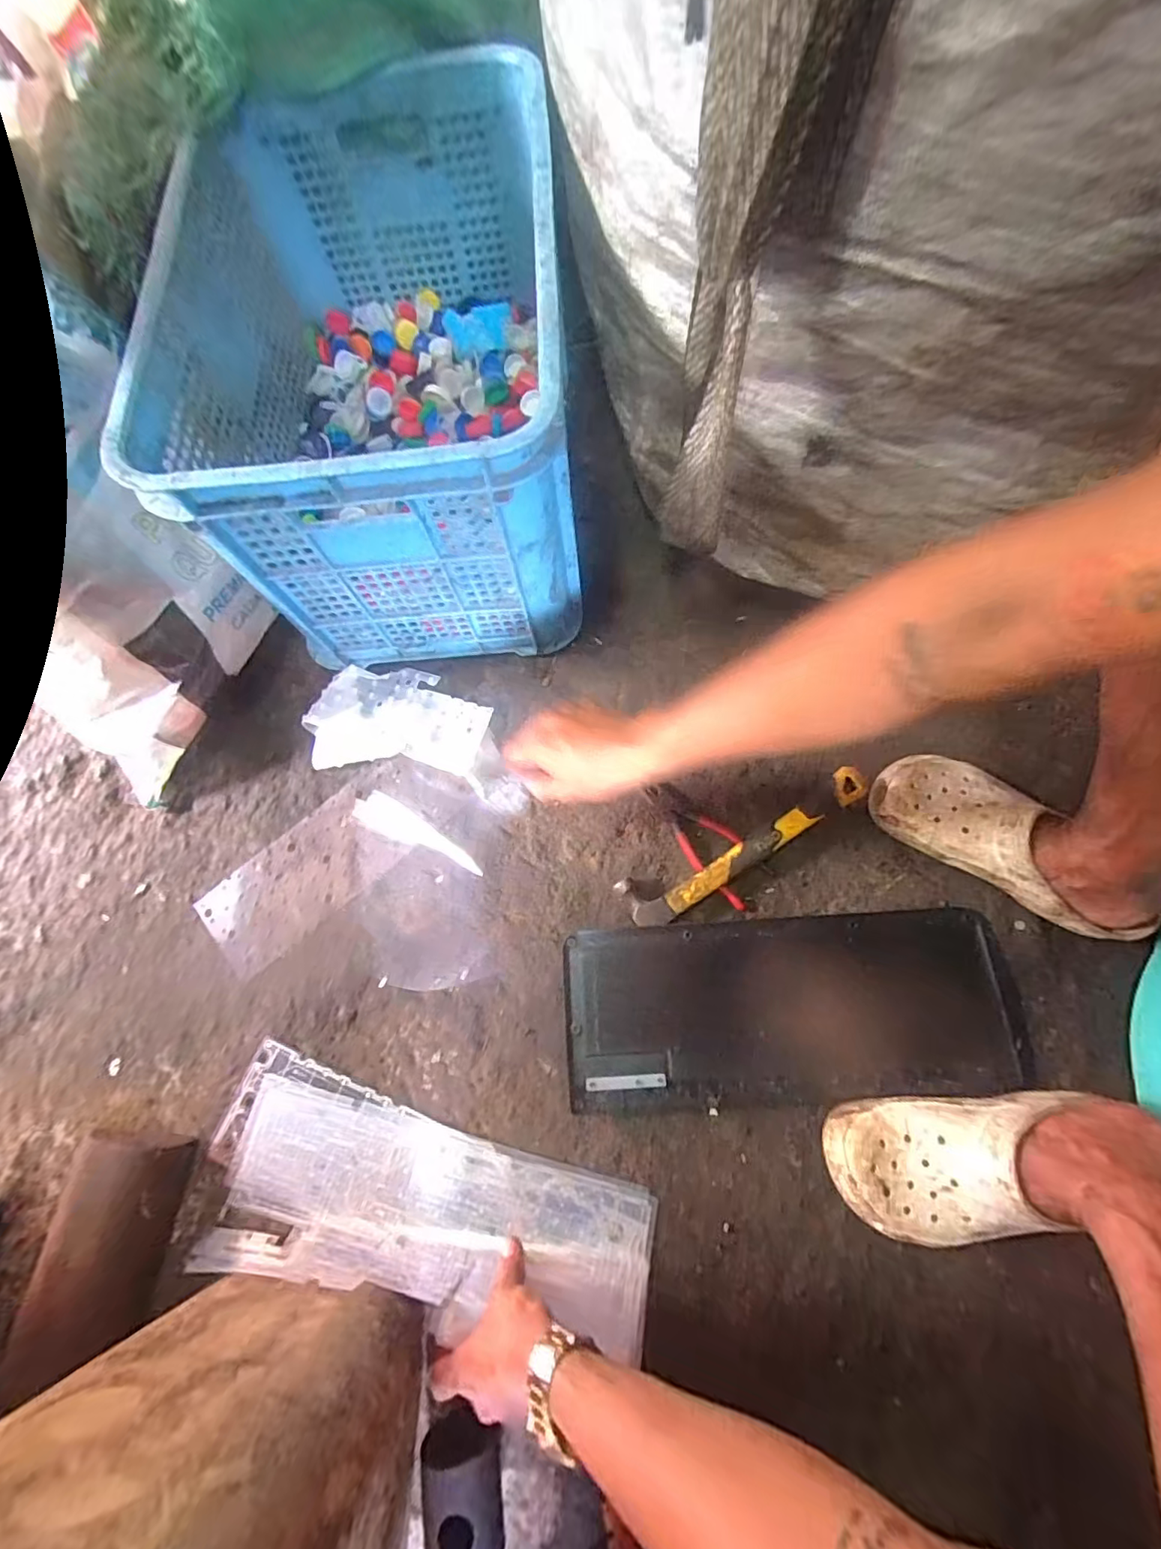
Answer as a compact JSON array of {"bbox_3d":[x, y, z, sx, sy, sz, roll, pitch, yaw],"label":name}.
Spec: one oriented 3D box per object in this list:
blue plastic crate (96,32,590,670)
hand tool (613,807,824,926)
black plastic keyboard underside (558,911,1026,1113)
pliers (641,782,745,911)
[{"bbox_3d":[-0.203,-0.409,0.627,0.366,0.332,0.489,-6,72,1],"label":"blue plastic crate"},{"bbox_3d":[0.150,0.096,0.584,0.214,0.031,0.054,-22,72,-6],"label":"hand tool"},{"bbox_3d":[0.207,0.230,0.552,0.435,0.019,0.164,-4,71,1],"label":"black plastic keyboard underside"},{"bbox_3d":[0.140,0.070,0.614,0.058,0.014,0.163,-32,73,-9],"label":"pliers"}]

